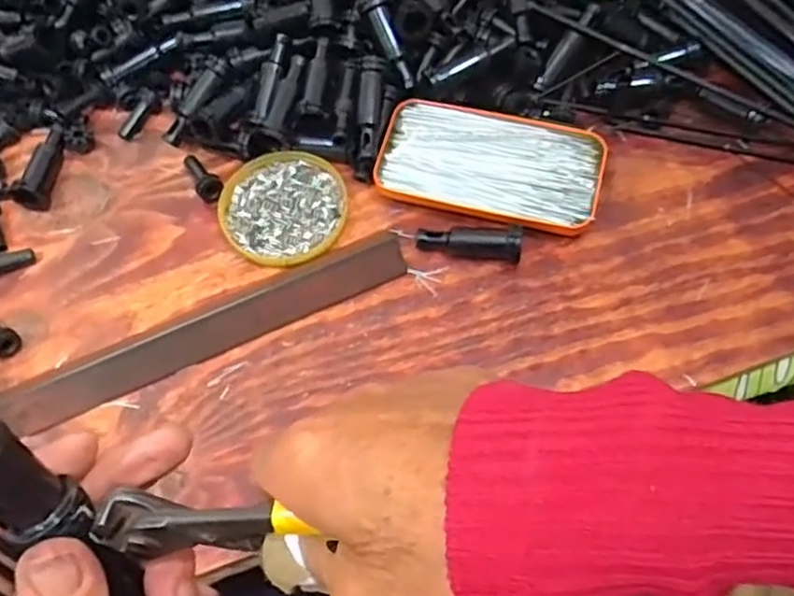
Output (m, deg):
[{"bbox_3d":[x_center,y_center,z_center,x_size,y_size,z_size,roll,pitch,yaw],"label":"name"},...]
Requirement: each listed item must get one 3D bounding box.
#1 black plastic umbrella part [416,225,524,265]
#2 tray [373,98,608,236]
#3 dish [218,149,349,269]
[{"bbox_3d":[0.046,-0.037,0.445,0.065,0.020,0.016,7,64,7],"label":"black plastic umbrella part"},{"bbox_3d":[0.062,-0.089,0.473,0.144,0.019,0.078,15,65,10],"label":"tray"},{"bbox_3d":[-0.076,-0.061,0.471,0.083,0.012,0.082,-1,63,2],"label":"dish"}]

